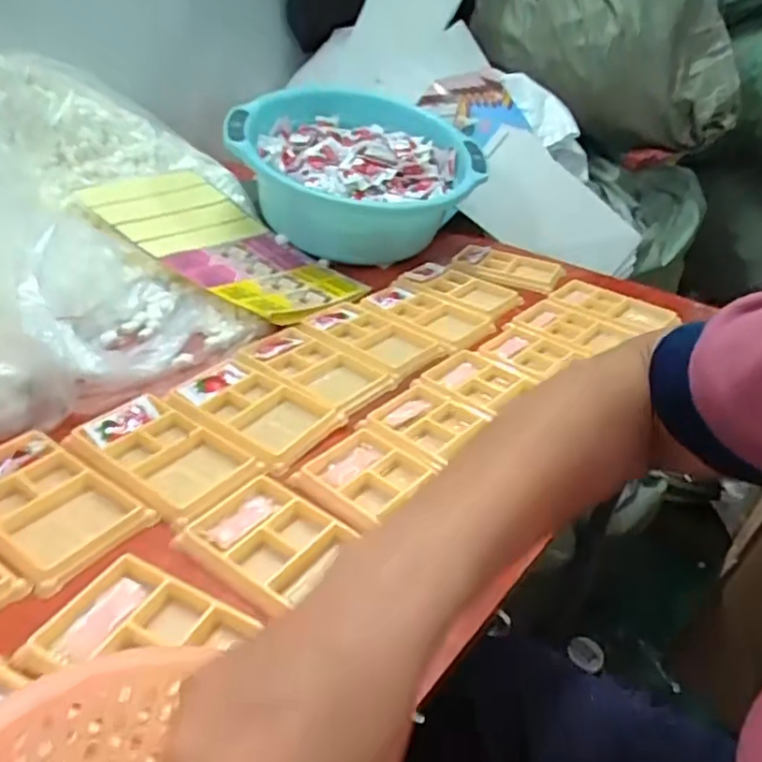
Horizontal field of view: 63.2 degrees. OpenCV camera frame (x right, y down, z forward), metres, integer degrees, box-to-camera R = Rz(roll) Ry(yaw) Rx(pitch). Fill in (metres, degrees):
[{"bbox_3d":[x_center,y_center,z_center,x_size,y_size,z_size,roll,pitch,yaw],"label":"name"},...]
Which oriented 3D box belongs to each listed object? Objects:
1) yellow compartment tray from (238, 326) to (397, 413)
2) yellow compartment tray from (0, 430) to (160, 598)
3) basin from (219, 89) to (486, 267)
[{"bbox_3d":[-0.061,-0.013,0.559,0.129,0.018,0.072,26,39,29],"label":"yellow compartment tray"},{"bbox_3d":[-0.221,0.080,0.406,0.128,0.016,0.078,23,37,26],"label":"yellow compartment tray"},{"bbox_3d":[-0.030,-0.259,0.790,0.310,0.149,0.259,7,35,2],"label":"basin"}]

